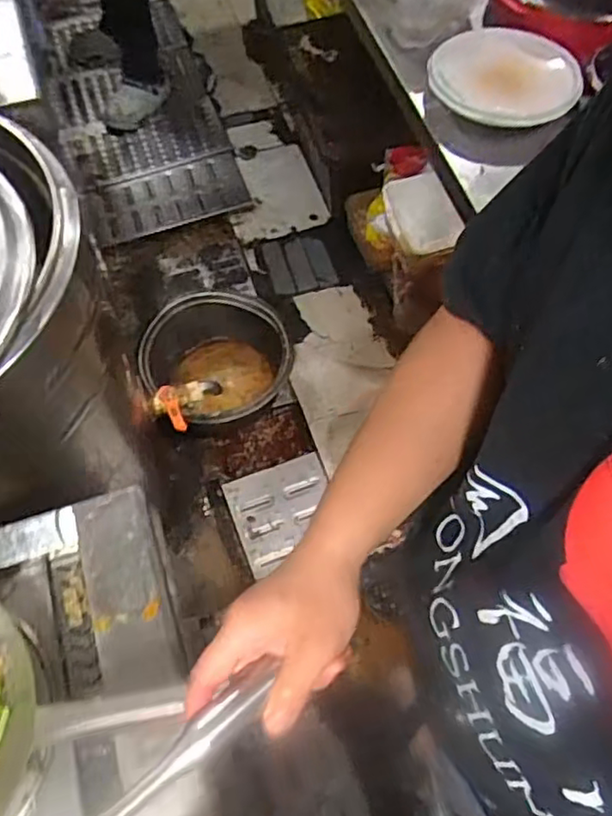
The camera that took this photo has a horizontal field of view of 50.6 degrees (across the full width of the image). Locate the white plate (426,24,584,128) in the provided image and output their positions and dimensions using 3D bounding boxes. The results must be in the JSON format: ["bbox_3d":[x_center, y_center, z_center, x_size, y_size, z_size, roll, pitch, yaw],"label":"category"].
[{"bbox_3d":[0.313,-0.553,1.069,0.198,0.047,0.233,-35,70,-3],"label":"white plate"}]

